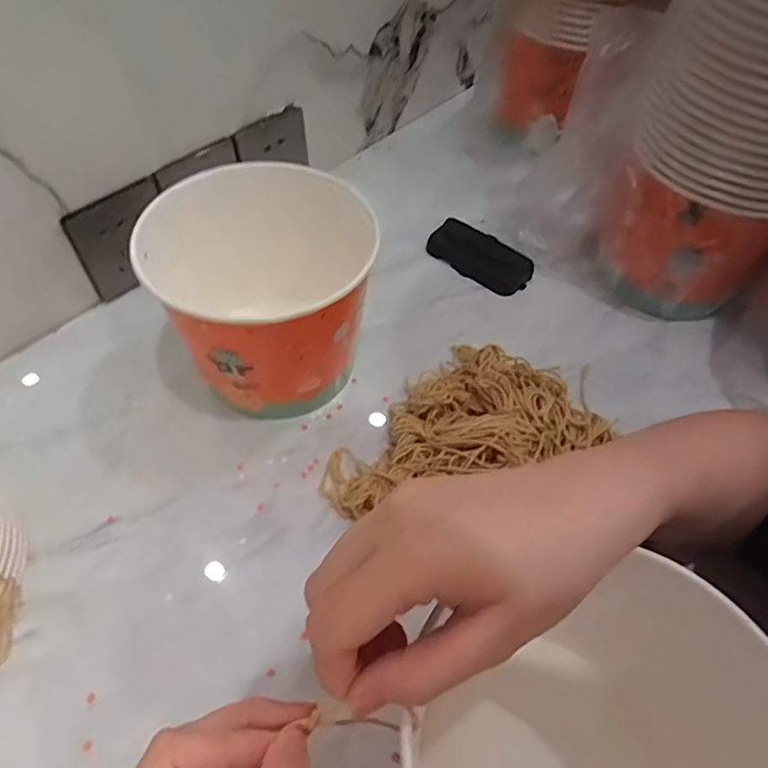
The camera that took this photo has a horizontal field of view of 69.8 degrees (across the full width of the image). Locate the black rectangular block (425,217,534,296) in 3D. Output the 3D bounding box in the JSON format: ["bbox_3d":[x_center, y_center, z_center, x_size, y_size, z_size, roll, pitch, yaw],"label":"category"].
[{"bbox_3d":[0.097,-0.130,0.560,0.108,0.029,0.051,37,60,21],"label":"black rectangular block"}]

